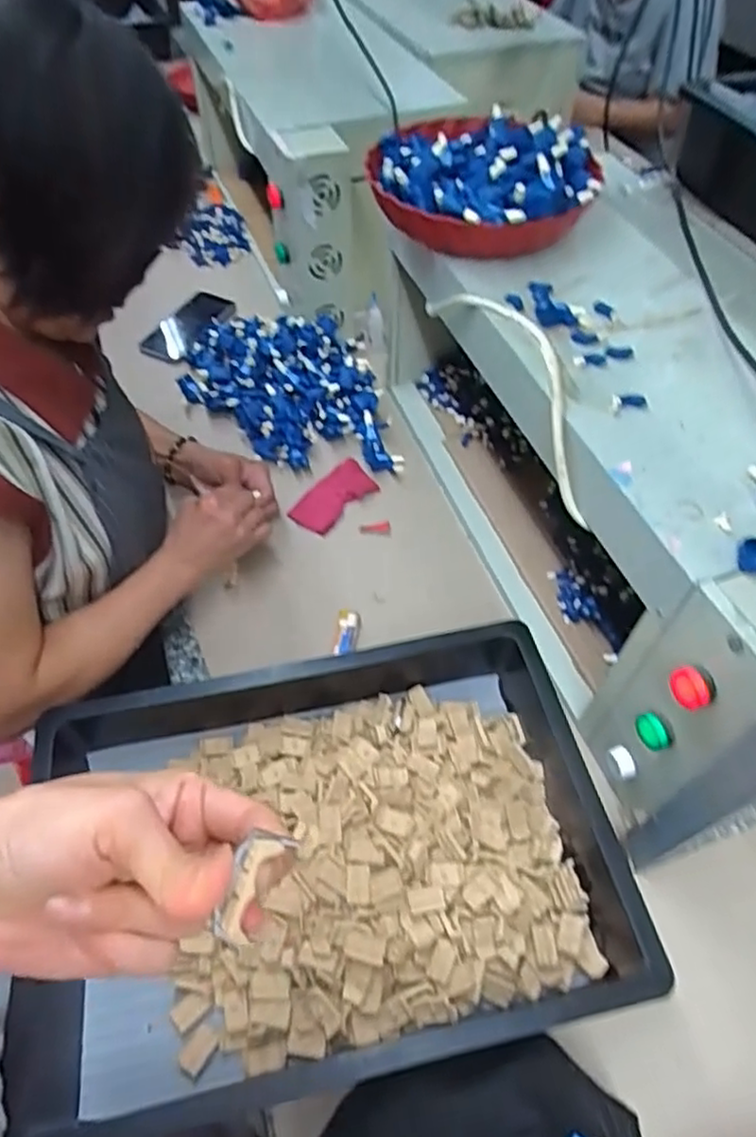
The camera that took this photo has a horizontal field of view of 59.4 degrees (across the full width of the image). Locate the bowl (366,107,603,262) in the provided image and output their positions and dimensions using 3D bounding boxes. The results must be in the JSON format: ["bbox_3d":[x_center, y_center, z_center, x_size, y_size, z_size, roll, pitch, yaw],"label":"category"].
[{"bbox_3d":[0.105,-0.405,0.686,0.225,0.065,0.246,-1,52,-5],"label":"bowl"}]

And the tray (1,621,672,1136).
[{"bbox_3d":[-0.043,0.233,0.545,0.461,0.101,0.301,-8,53,-10],"label":"tray"}]

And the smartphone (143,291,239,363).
[{"bbox_3d":[-0.297,-0.389,1.053,0.086,0.016,0.170,21,54,13],"label":"smartphone"}]

